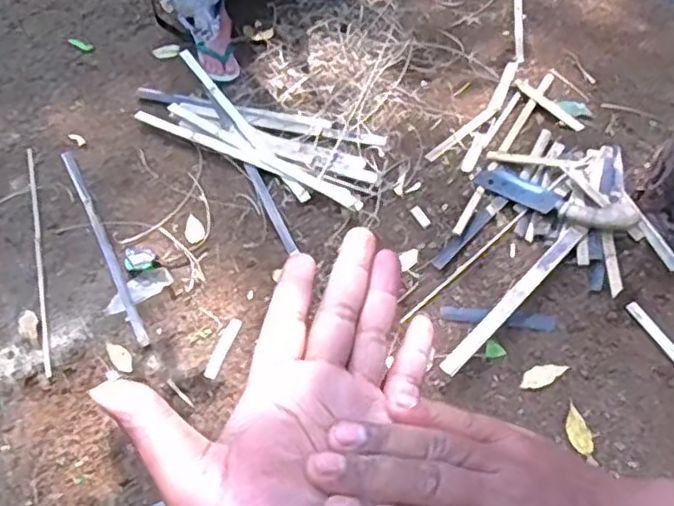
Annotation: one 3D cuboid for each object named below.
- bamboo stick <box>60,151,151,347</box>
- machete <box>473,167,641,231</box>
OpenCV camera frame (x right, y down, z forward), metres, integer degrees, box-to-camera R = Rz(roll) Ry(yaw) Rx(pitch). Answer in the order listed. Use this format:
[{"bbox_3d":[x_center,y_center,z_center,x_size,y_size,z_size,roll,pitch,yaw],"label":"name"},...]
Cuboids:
[{"bbox_3d":[-0.577,-0.035,1.658,0.028,0.013,0.633,-25,60,-13],"label":"bamboo stick"},{"bbox_3d":[0.475,-0.120,1.517,0.375,0.032,0.082,26,60,39],"label":"machete"}]

